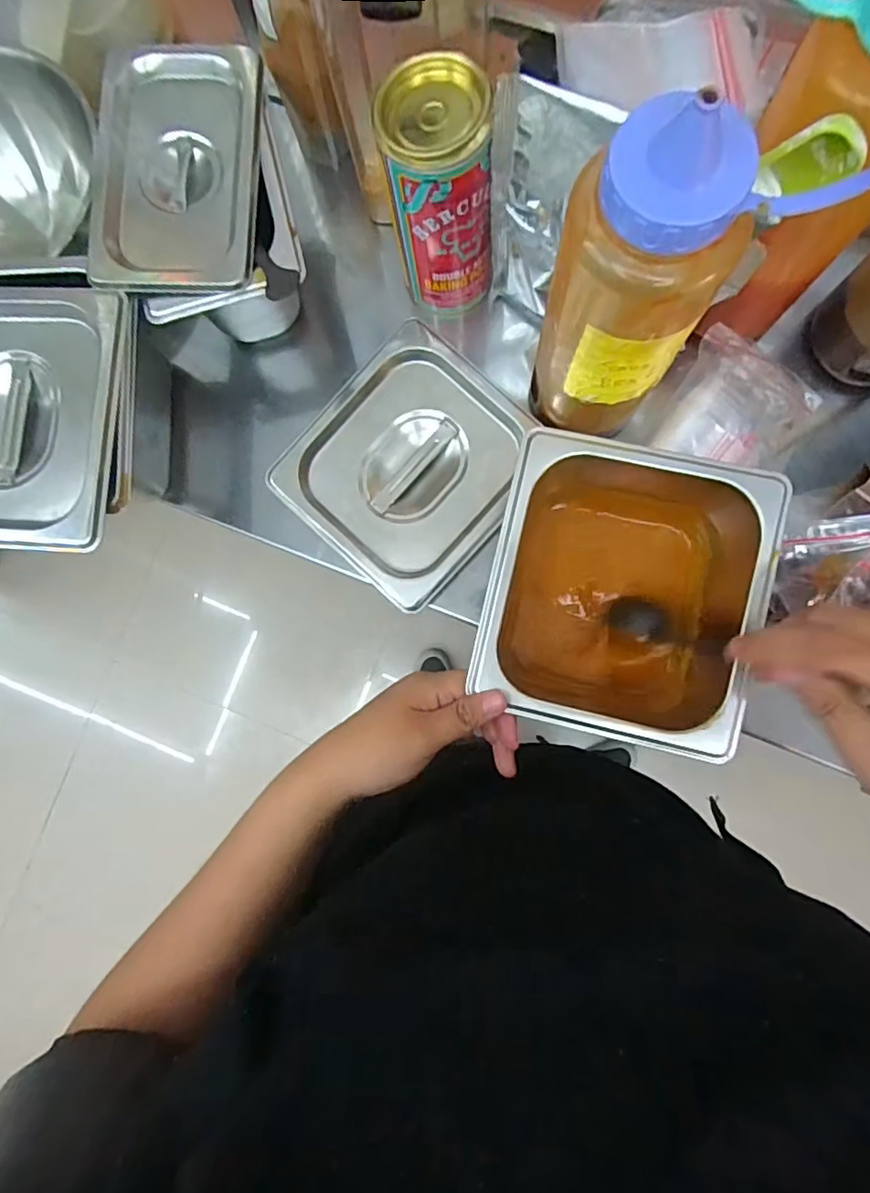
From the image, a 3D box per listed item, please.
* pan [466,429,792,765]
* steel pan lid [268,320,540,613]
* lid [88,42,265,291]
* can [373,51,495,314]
[{"bbox_3d":[0.118,-0.001,0.382,0.157,0.095,0.173,13,88,6],"label":"pan"},{"bbox_3d":[-0.015,-0.101,0.433,0.157,0.031,0.173,44,91,6],"label":"steel pan lid"},{"bbox_3d":[-0.172,-0.282,0.375,0.105,0.018,0.159,2,87,5],"label":"lid"},{"bbox_3d":[0.005,-0.266,0.386,0.065,0.147,0.059,-5,86,5],"label":"can"}]

